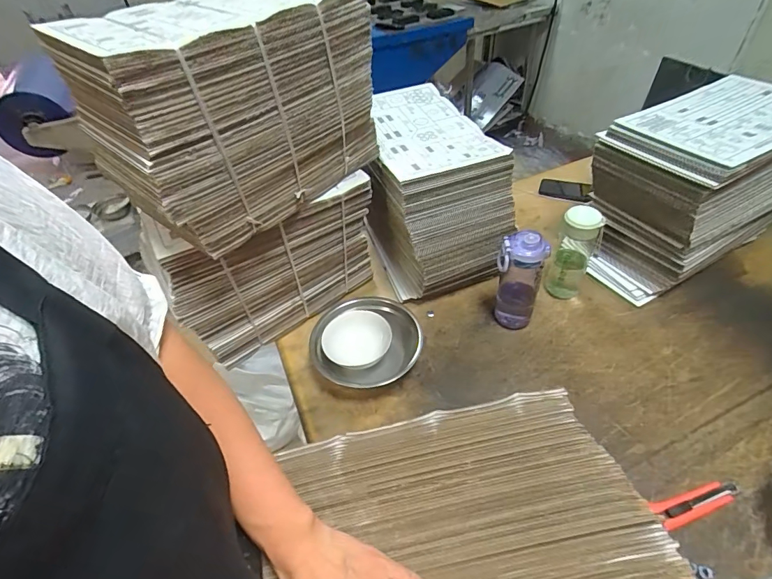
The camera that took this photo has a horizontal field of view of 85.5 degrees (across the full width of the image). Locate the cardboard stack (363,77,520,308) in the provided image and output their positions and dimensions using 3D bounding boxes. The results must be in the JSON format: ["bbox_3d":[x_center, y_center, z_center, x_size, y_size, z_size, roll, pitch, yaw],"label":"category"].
[{"bbox_3d":[0.083,-0.220,0.960,0.253,0.303,0.428,-14,45,-8],"label":"cardboard stack"}]

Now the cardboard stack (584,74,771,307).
[{"bbox_3d":[0.644,-0.213,0.898,0.442,0.301,0.240,-25,48,-18],"label":"cardboard stack"}]

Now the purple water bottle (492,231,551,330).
[{"bbox_3d":[0.258,-0.020,0.813,0.075,0.212,0.077,-3,45,3],"label":"purple water bottle"}]

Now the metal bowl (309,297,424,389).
[{"bbox_3d":[-0.035,0.109,0.811,0.197,0.073,0.201,-3,45,3],"label":"metal bowl"}]

